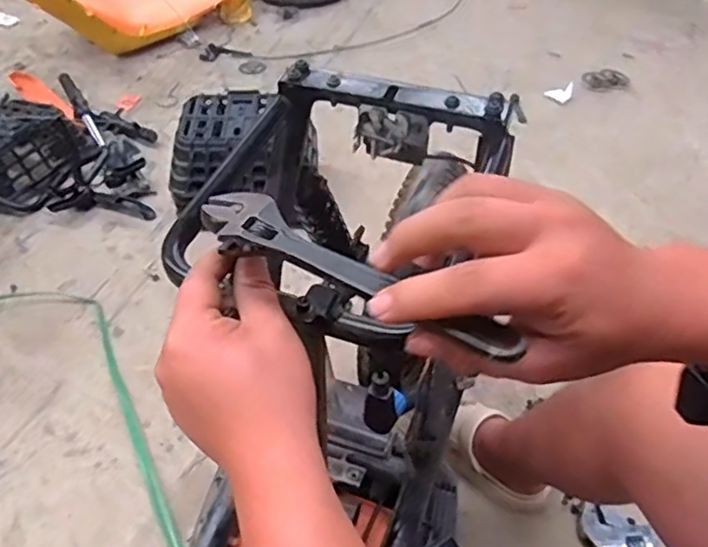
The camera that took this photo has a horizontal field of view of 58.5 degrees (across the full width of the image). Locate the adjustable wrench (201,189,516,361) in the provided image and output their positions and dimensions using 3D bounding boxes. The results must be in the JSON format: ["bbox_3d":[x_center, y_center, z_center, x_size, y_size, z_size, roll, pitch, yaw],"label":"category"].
[{"bbox_3d":[-0.007,-0.004,0.321,0.194,0.012,0.043,27,51,30],"label":"adjustable wrench"}]

